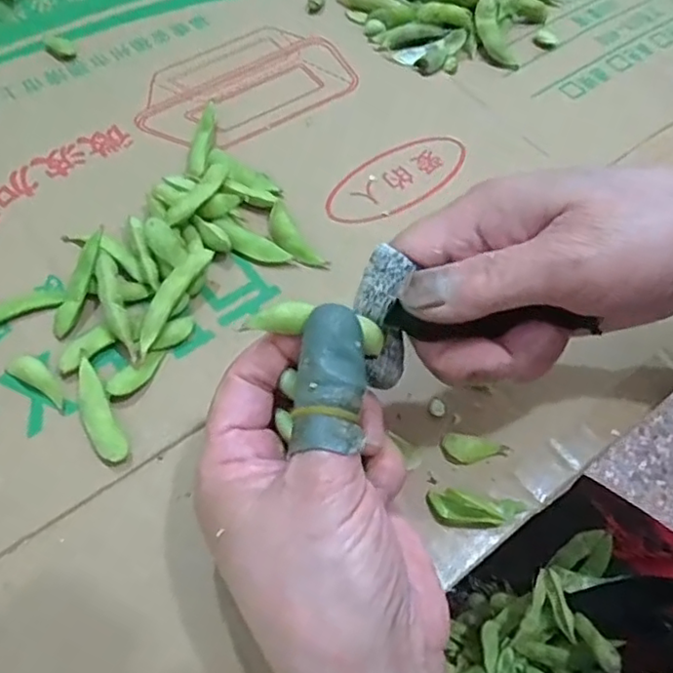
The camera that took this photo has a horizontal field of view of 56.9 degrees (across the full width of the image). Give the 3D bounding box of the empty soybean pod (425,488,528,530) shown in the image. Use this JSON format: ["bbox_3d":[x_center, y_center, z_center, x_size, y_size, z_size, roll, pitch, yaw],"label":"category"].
[{"bbox_3d":[0.057,0.073,0.258,0.039,0.005,0.016,12,60,4],"label":"empty soybean pod"}]

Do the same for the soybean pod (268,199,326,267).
[{"bbox_3d":[-0.024,-0.052,0.325,0.014,0.009,0.043,-31,66,-18],"label":"soybean pod"}]

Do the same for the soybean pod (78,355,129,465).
[{"bbox_3d":[-0.105,0.034,0.273,0.013,0.008,0.051,-26,65,-16],"label":"soybean pod"}]

